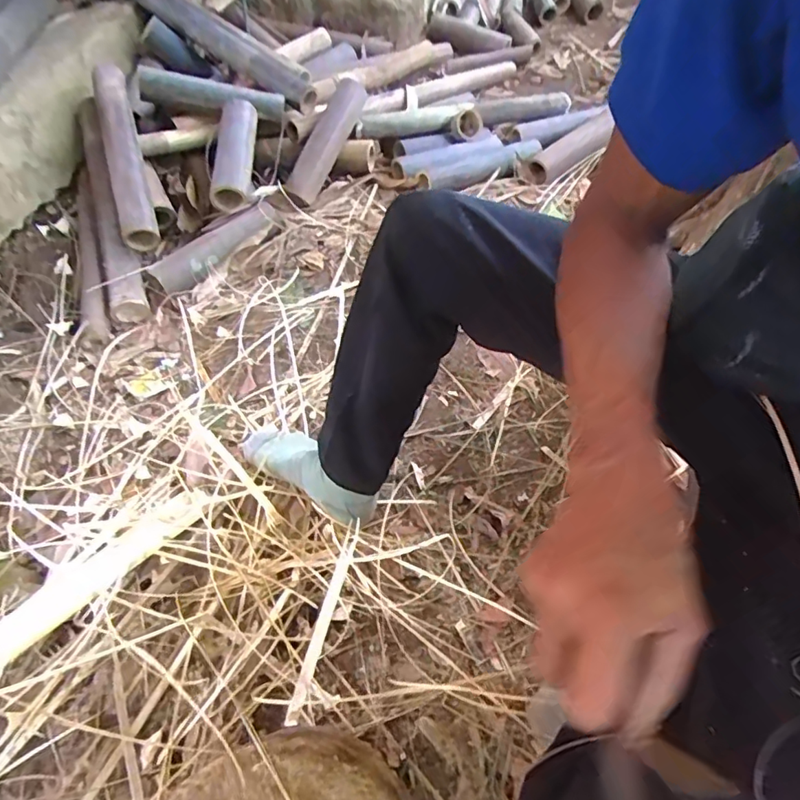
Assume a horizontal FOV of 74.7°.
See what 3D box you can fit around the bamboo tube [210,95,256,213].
[{"bbox_3d":[-0.396,-0.591,1.270,0.081,0.074,0.316,1,67,-1],"label":"bamboo tube"}]

